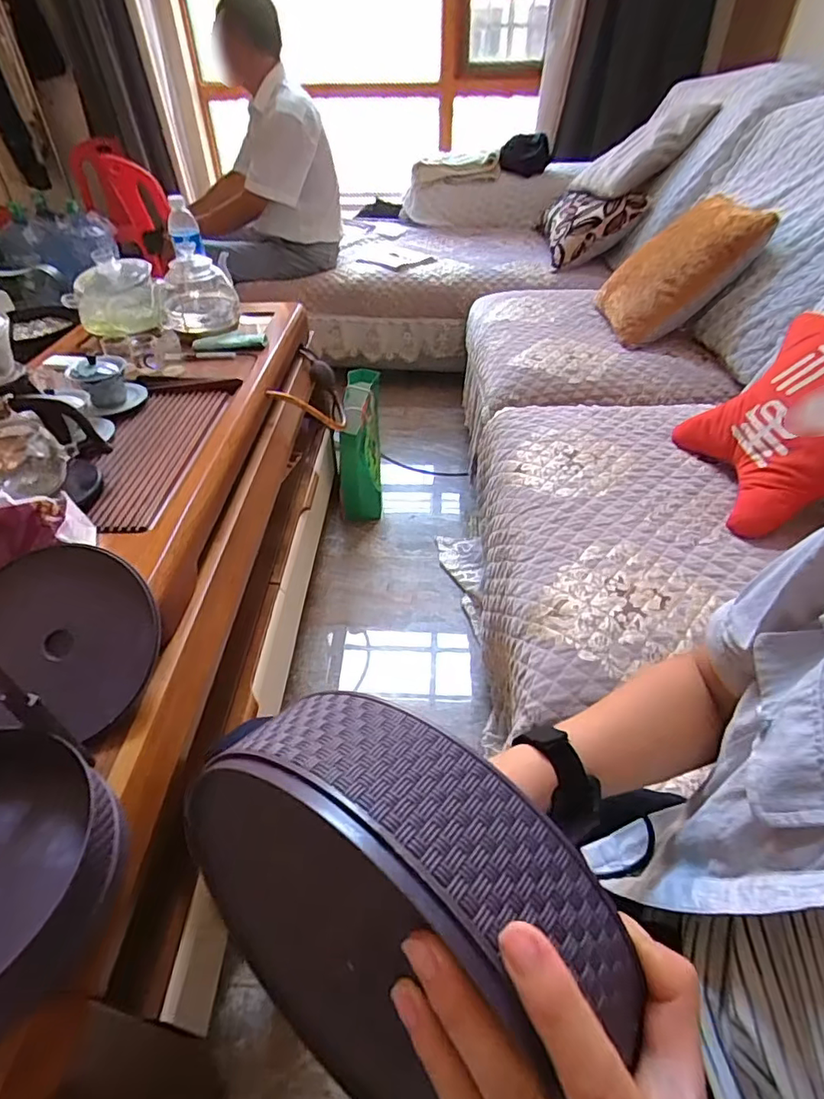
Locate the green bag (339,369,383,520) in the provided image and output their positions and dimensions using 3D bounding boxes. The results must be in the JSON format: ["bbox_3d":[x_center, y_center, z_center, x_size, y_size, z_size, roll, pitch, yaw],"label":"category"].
[{"bbox_3d":[-0.146,-0.299,1.561,0.107,0.329,0.305,-1,43,-1],"label":"green bag"}]

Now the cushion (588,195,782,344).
[{"bbox_3d":[0.707,-0.763,1.441,0.145,0.407,0.303,19,46,-47],"label":"cushion"}]

